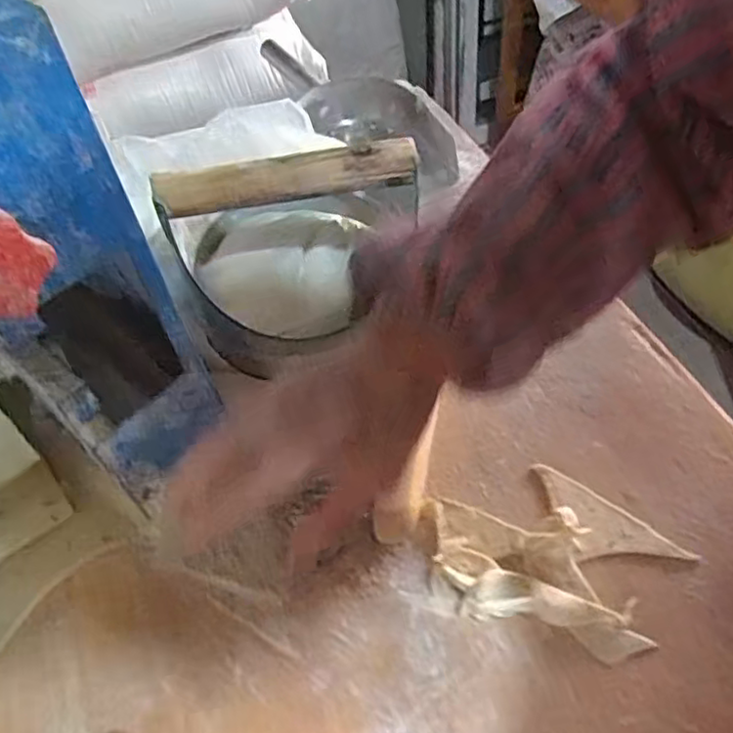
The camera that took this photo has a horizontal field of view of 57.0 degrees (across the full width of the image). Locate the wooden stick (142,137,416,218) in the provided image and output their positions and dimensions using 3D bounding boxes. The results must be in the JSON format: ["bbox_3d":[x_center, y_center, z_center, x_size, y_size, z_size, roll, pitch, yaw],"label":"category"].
[{"bbox_3d":[-0.049,-0.120,0.427,0.162,0.028,0.017,-11,51,-3],"label":"wooden stick"}]

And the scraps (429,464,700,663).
[{"bbox_3d":[0.111,0.105,0.404,0.138,0.023,0.104,11,53,14],"label":"scraps"}]

